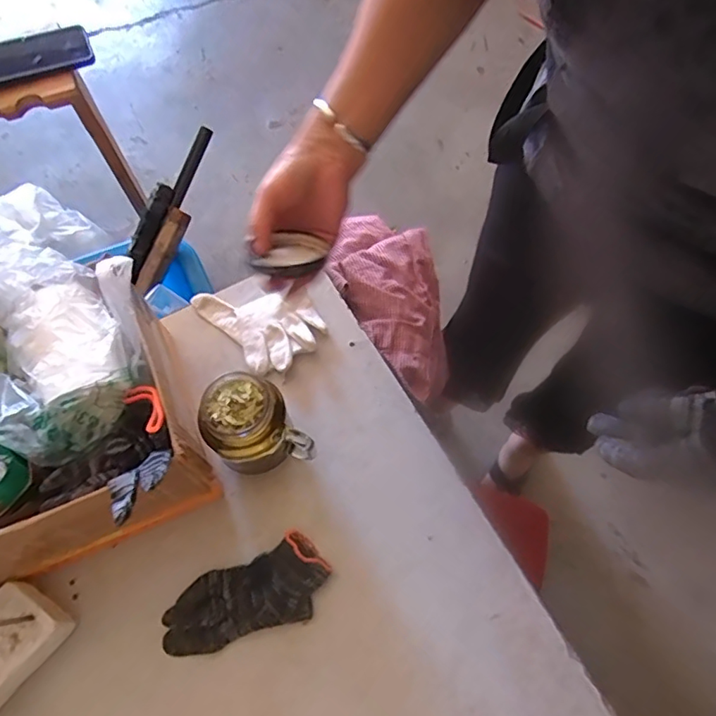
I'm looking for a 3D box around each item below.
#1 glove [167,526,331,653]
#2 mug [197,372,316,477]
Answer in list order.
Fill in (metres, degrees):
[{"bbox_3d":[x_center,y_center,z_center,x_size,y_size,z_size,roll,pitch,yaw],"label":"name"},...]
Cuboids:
[{"bbox_3d":[-0.115,0.247,0.541,0.170,0.030,0.081,-24,68,-11],"label":"glove"},{"bbox_3d":[-0.105,0.078,0.563,0.105,0.130,0.086,-9,66,-5],"label":"mug"}]

